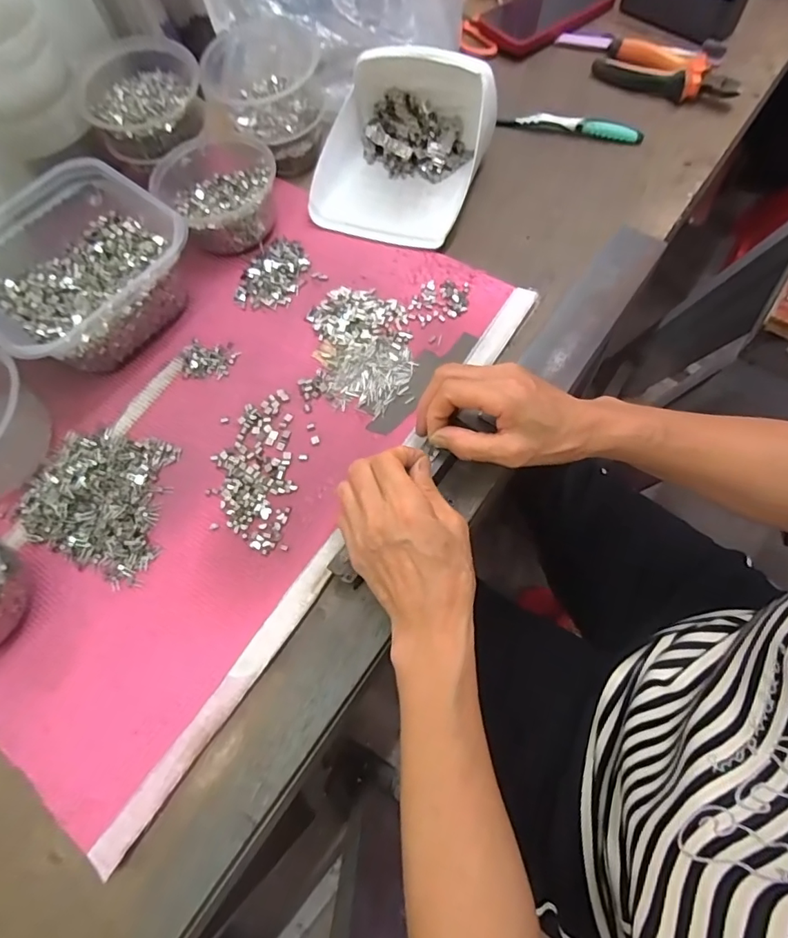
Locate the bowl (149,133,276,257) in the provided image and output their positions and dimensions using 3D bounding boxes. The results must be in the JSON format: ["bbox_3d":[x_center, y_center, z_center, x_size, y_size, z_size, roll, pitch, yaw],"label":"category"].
[{"bbox_3d":[-0.170,-0.274,0.488,0.113,0.041,0.132,-25,67,-5],"label":"bowl"}]

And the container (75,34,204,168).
[{"bbox_3d":[-0.244,-0.368,0.495,0.113,0.047,0.118,-13,67,0],"label":"container"}]

